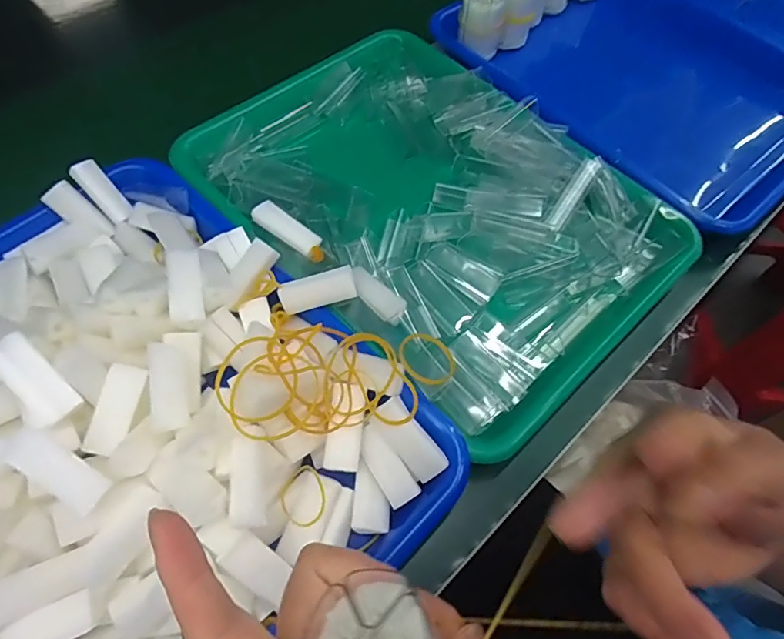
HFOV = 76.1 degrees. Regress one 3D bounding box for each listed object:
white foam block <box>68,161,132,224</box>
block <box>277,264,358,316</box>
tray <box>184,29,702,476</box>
[{"bbox_3d":[-0.203,-0.091,0.355,0.020,0.012,0.045,-46,115,-26],"label":"white foam block"},{"bbox_3d":[-0.046,-0.018,0.308,0.046,0.012,0.019,-14,63,-11],"label":"block"},{"bbox_3d":[0.026,-0.092,0.376,0.246,0.043,0.336,-38,70,-21],"label":"tray"}]

